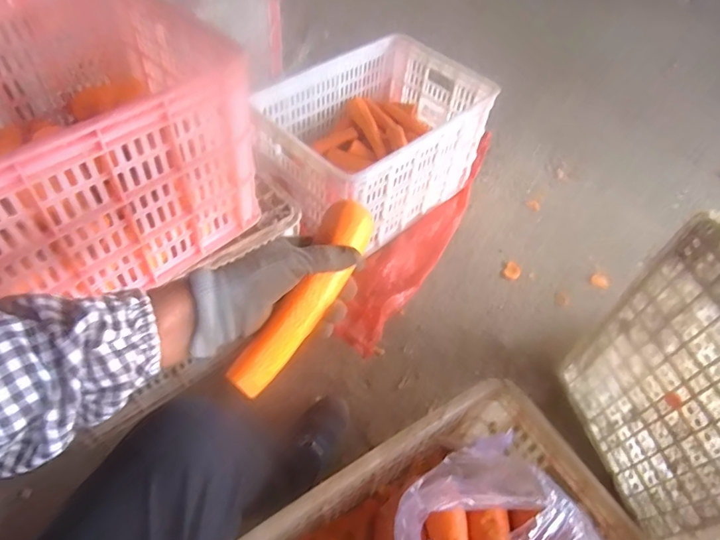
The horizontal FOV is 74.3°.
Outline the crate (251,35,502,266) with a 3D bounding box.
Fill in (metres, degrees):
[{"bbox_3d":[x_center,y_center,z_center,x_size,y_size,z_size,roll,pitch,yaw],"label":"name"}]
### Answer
[{"bbox_3d":[0.010,-0.296,1.146,0.555,0.258,0.351,-33,62,-27],"label":"crate"}]

